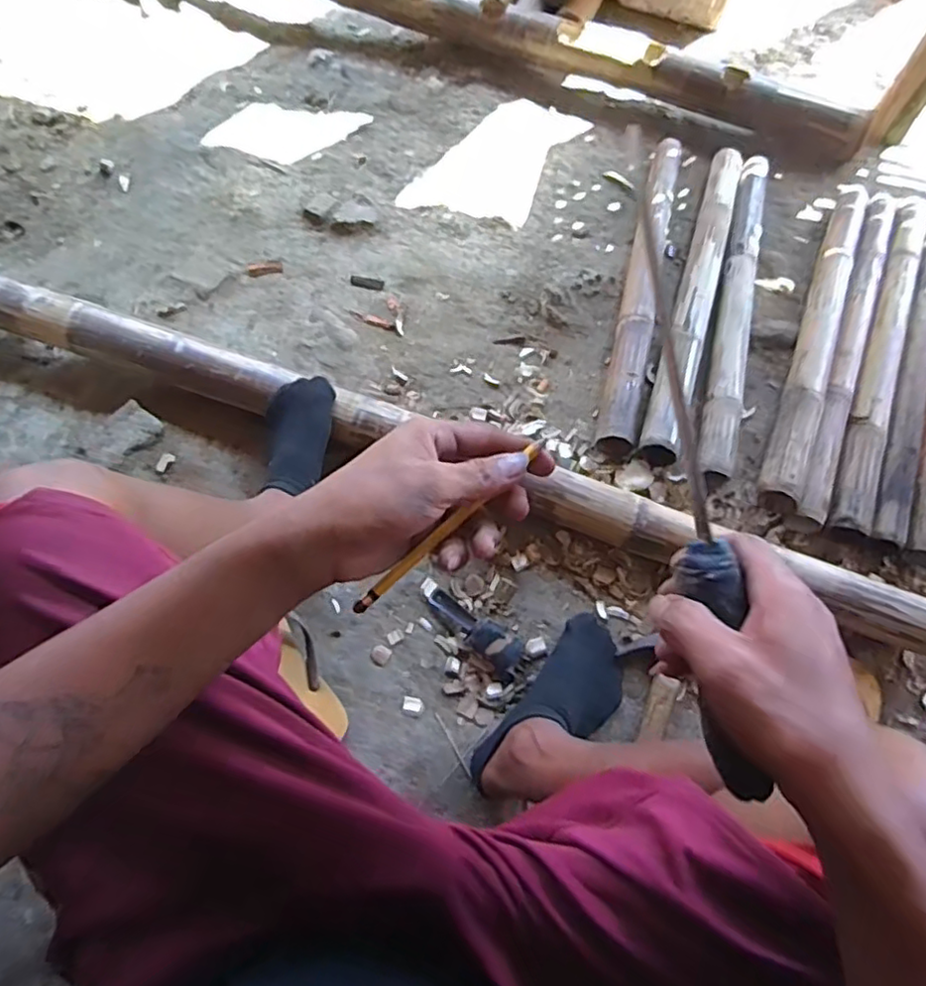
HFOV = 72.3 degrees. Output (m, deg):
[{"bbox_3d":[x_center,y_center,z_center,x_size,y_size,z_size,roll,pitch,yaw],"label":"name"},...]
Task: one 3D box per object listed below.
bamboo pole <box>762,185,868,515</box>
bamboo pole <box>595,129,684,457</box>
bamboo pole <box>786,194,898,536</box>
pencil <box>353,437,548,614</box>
[{"bbox_3d":[0.548,-0.268,0.960,0.060,0.053,0.668,23,68,8],"label":"bamboo pole"},{"bbox_3d":[0.288,-0.344,1.007,0.058,0.067,0.641,14,67,4],"label":"bamboo pole"},{"bbox_3d":[0.590,-0.231,0.977,0.053,0.058,0.660,23,68,8],"label":"bamboo pole"},{"bbox_3d":[-0.008,0.019,0.367,0.147,0.007,0.008,-42,73,0],"label":"pencil"}]

